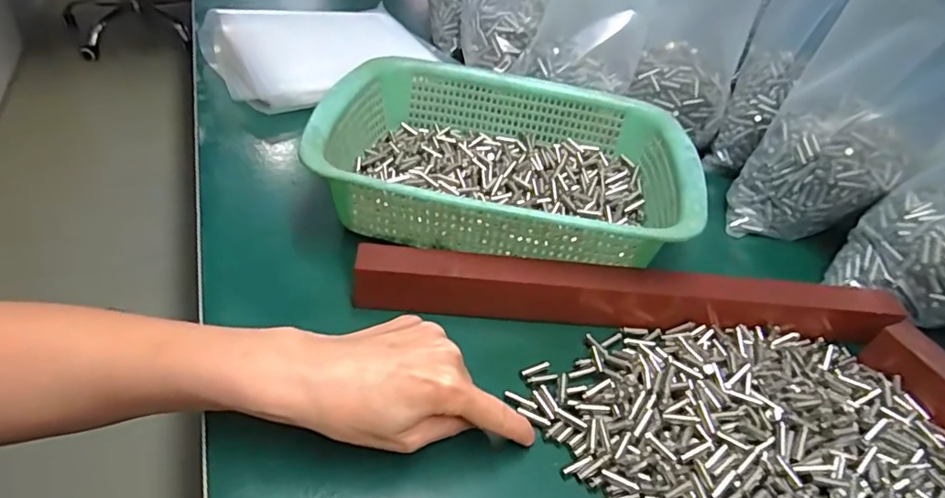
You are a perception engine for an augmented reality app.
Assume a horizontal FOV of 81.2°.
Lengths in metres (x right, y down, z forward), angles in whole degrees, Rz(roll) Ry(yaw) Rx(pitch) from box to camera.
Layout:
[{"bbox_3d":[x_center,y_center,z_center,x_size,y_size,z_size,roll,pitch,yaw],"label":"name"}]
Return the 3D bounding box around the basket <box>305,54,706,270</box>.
[{"bbox_3d":[0.030,-0.077,0.468,0.290,0.071,0.220,9,42,4],"label":"basket"}]

